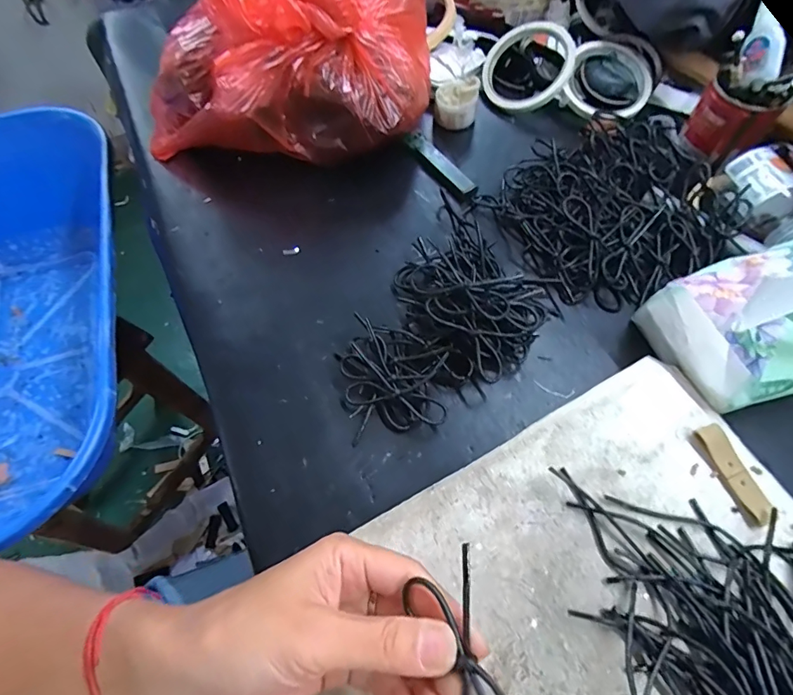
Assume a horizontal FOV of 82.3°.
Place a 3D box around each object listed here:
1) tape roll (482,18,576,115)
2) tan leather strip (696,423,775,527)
[{"bbox_3d":[0.134,-0.290,0.467,0.091,0.012,0.086,-30,74,24],"label":"tape roll"},{"bbox_3d":[0.205,0.075,0.275,0.014,0.005,0.058,-26,66,8],"label":"tan leather strip"}]

